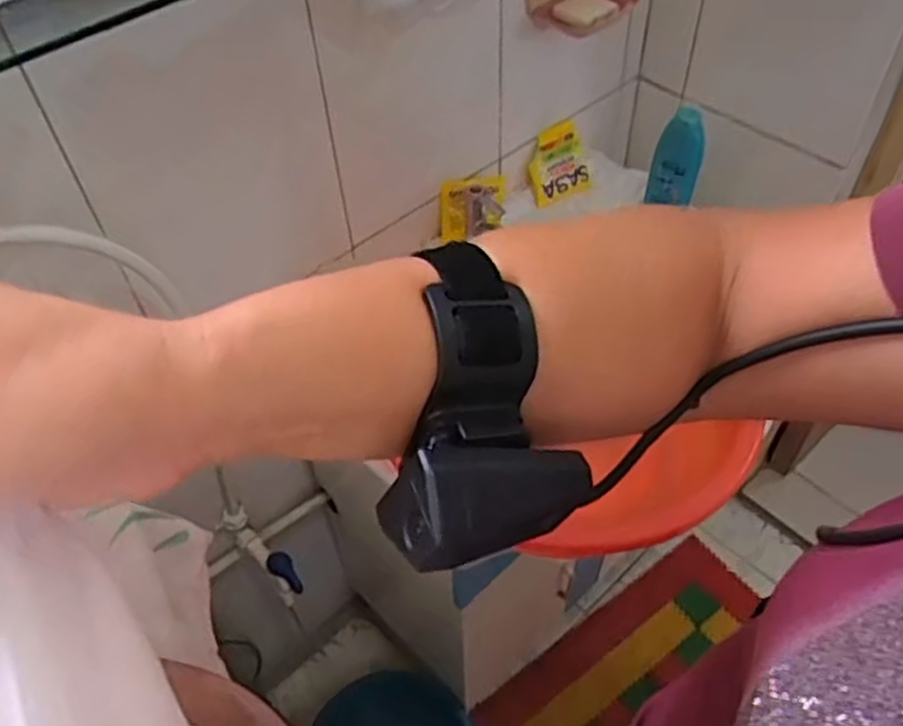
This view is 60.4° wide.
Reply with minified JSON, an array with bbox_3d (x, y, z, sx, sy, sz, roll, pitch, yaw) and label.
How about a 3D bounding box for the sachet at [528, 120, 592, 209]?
[{"bbox_3d":[0.149,-0.280,1.085,0.115,0.096,0.012,-30,20,-34],"label":"sachet"}]

